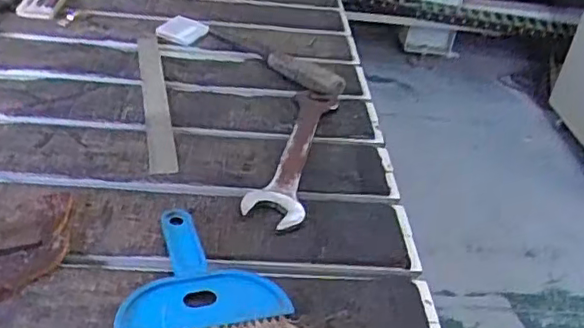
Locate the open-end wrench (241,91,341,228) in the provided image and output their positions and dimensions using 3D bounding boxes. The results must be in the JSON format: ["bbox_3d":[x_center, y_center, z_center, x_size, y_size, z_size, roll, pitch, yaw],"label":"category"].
[{"bbox_3d":[0.005,-0.016,0.637,0.053,0.011,0.247,12,35,6],"label":"open-end wrench"}]

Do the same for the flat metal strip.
[{"bbox_3d":[-0.156,-0.082,0.709,0.027,0.010,0.309,1,33,-17],"label":"flat metal strip"}]

